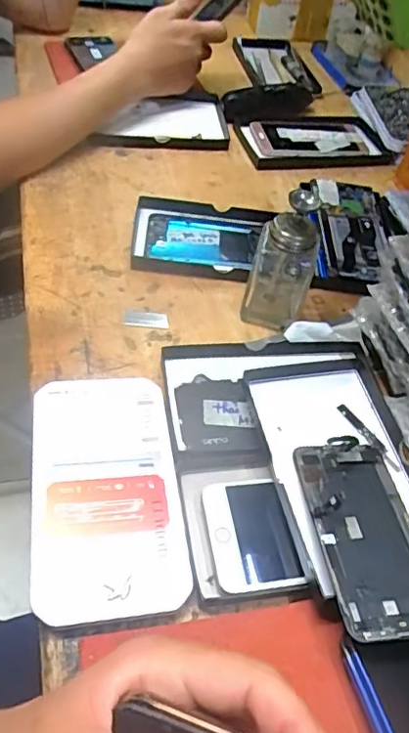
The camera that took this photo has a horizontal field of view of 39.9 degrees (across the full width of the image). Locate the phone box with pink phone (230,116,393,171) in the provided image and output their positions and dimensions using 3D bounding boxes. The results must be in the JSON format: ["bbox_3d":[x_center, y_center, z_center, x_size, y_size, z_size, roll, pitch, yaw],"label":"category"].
[{"bbox_3d":[0.145,-0.306,0.759,0.191,0.023,0.120,-5,51,-13],"label":"phone box with pink phone"}]

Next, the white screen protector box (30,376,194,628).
[{"bbox_3d":[-0.066,0.081,0.381,0.094,0.018,0.174,-3,51,-12],"label":"white screen protector box"}]

